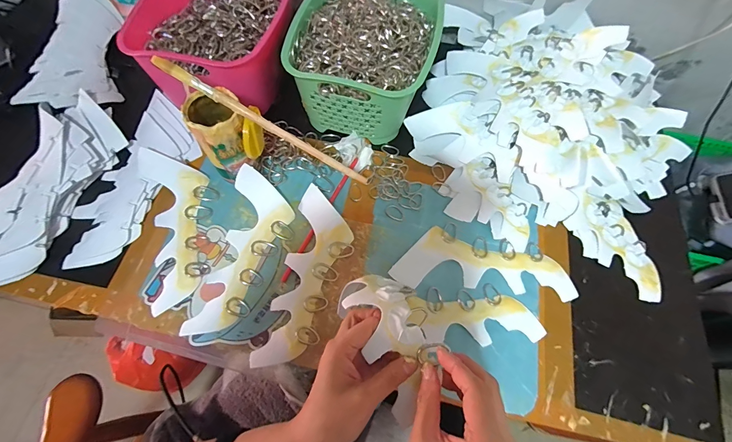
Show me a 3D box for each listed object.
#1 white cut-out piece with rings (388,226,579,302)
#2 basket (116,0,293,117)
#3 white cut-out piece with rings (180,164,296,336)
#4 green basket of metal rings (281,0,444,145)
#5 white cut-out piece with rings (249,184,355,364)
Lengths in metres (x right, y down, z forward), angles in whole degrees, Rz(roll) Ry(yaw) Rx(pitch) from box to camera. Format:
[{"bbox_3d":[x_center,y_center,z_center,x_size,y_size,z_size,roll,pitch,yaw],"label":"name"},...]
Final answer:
[{"bbox_3d":[0.155,0.058,0.449,0.231,0.012,0.082,8,65,1],"label":"white cut-out piece with rings"},{"bbox_3d":[-0.217,-0.295,0.536,0.213,0.117,0.317,3,64,-1],"label":"basket"},{"bbox_3d":[-0.154,0.037,0.436,0.085,0.026,0.215,11,65,2],"label":"white cut-out piece with rings"},{"bbox_3d":[0.003,-0.263,0.532,0.200,0.118,0.265,13,65,3],"label":"green basket of metal rings"},{"bbox_3d":[-0.070,0.067,0.433,0.078,0.015,0.227,12,65,3],"label":"white cut-out piece with rings"}]

